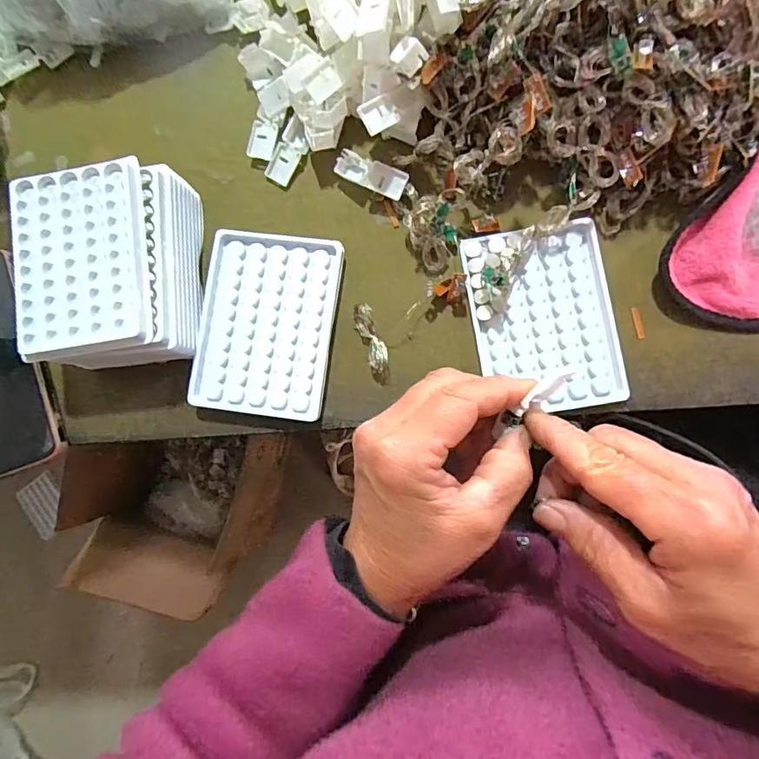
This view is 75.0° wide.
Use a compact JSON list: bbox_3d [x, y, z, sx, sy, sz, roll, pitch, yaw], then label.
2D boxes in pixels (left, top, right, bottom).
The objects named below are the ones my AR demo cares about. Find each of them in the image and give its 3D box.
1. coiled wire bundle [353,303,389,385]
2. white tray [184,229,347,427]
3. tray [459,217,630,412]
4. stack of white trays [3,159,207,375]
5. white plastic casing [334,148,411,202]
[{"bbox_3d":[-0.005,-0.026,0.347,0.016,0.018,0.057,-21,84,3],"label":"coiled wire bundle"},{"bbox_3d":[-0.080,-0.040,0.357,0.093,0.019,0.128,7,86,5],"label":"white tray"},{"bbox_3d":[0.113,-0.042,0.342,0.093,0.013,0.127,-10,85,4],"label":"tray"},{"bbox_3d":[-0.183,-0.073,0.341,0.105,0.049,0.132,-6,85,4],"label":"stack of white trays"},{"bbox_3d":[-0.006,-0.147,0.357,0.054,0.018,0.018,27,88,6],"label":"white plastic casing"}]

